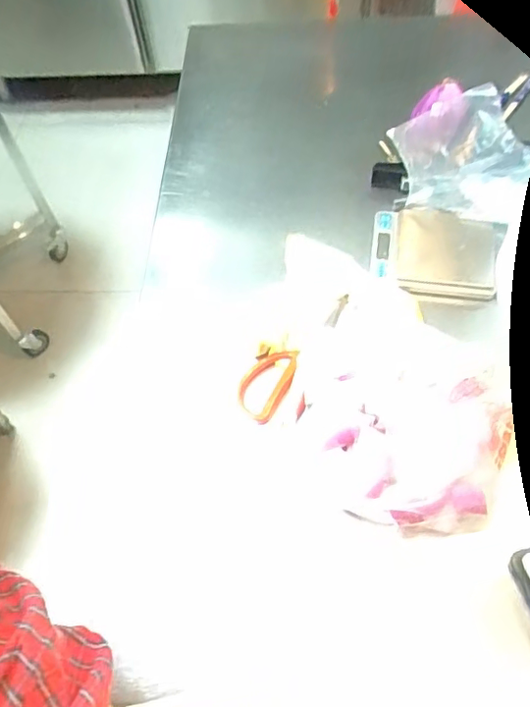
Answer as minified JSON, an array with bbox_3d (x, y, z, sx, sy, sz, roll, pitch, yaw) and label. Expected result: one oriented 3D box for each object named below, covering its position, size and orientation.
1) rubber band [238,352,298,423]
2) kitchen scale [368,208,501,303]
[{"bbox_3d":[0.002,0.027,0.538,0.047,0.014,0.073,27,75,34],"label":"rubber band"},{"bbox_3d":[0.178,-0.108,0.601,0.128,0.029,0.104,4,58,6],"label":"kitchen scale"}]

